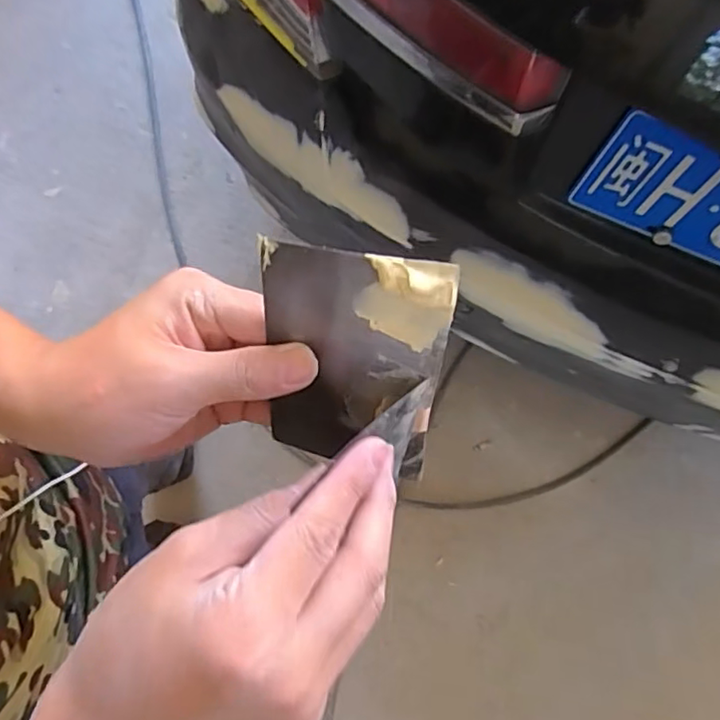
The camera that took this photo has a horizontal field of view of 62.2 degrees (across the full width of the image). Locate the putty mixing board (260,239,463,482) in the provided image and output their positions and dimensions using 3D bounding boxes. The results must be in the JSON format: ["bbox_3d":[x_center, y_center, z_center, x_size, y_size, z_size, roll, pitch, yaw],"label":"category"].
[{"bbox_3d":[-0.004,0.005,0.255,0.073,0.116,0.008,10,41,7],"label":"putty mixing board"}]

